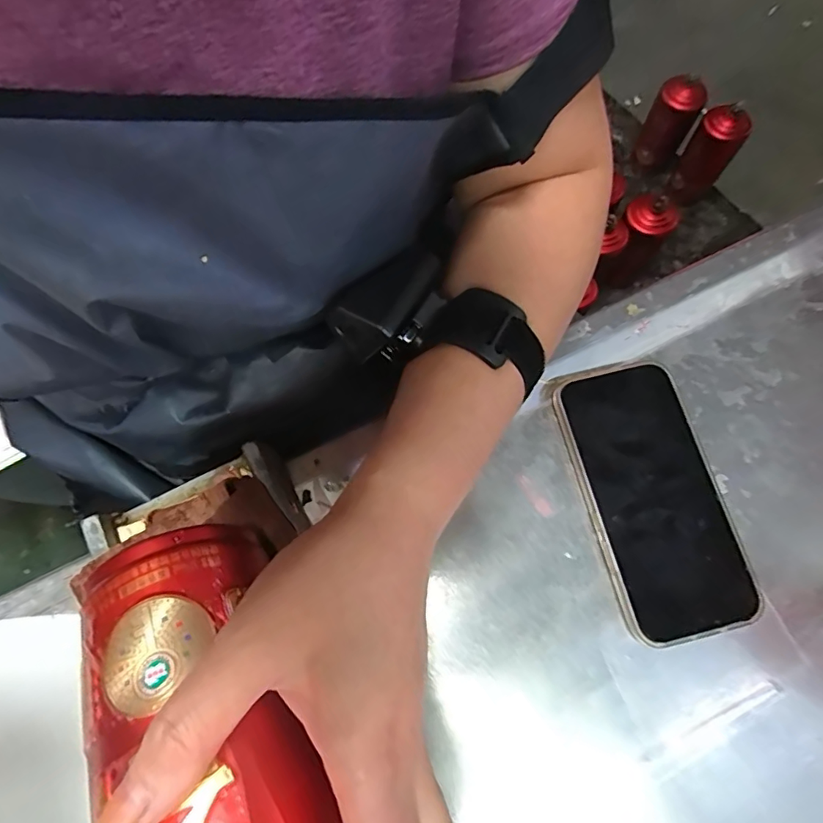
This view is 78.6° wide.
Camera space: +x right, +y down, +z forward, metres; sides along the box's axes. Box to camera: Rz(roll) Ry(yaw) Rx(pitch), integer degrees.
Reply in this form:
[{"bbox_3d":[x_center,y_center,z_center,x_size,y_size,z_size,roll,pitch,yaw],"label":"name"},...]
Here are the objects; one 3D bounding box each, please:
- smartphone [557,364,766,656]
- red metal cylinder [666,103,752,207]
[{"bbox_3d":[0.142,0.049,0.298,0.077,0.017,0.156,-14,70,-3],"label":"smartphone"},{"bbox_3d":[0.531,-0.457,0.908,0.081,0.171,0.068,32,74,13],"label":"red metal cylinder"}]

